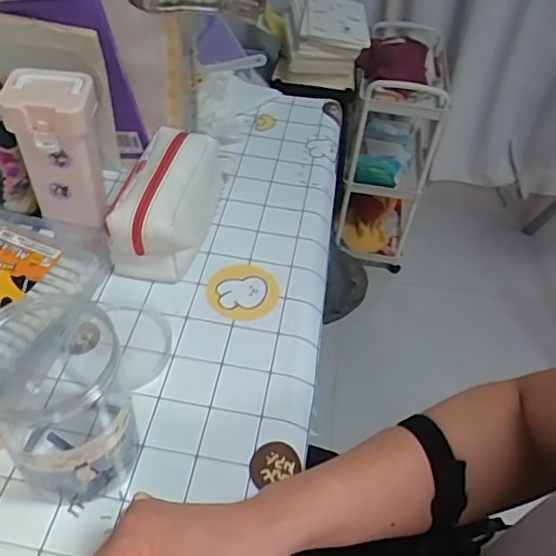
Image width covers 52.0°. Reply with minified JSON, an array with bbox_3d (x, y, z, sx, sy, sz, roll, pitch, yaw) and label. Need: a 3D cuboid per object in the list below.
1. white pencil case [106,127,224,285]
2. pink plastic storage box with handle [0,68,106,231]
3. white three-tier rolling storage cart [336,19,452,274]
[{"bbox_3d":[-0.124,-0.093,0.655,0.094,0.091,0.186,6,47,-1],"label":"white pencil case"},{"bbox_3d":[-0.228,-0.131,0.606,0.082,0.158,0.063,3,47,-4],"label":"pink plastic storage box with handle"},{"bbox_3d":[0.312,-0.361,1.612,0.240,0.570,0.388,16,48,8],"label":"white three-tier rolling storage cart"}]

